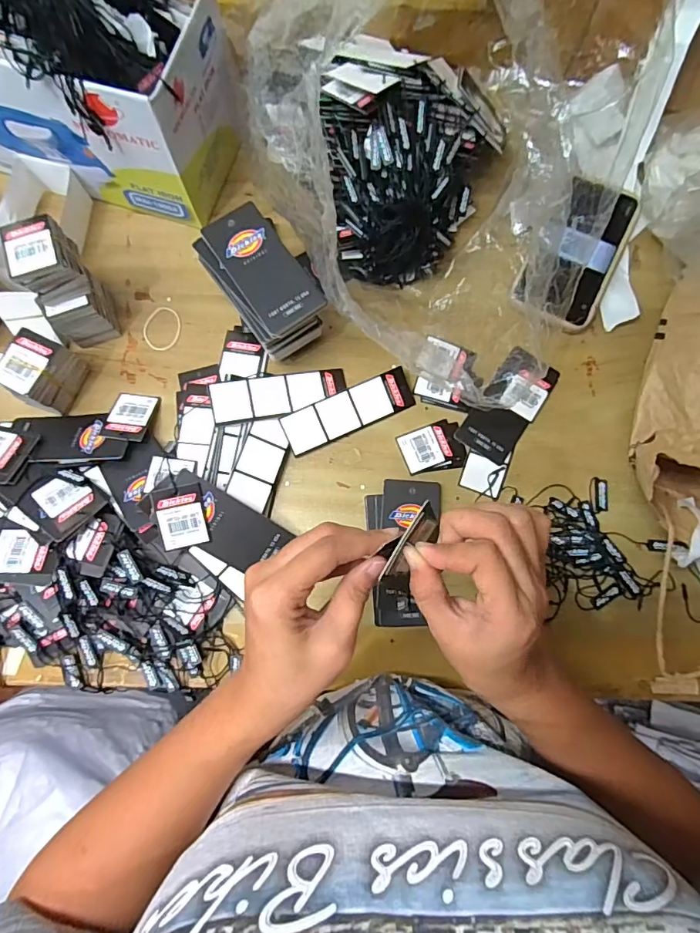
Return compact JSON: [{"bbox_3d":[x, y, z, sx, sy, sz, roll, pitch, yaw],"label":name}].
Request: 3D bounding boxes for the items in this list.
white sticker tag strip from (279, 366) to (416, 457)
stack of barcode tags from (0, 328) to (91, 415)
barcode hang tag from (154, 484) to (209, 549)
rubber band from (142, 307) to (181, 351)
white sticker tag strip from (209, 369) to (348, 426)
[{"bbox_3d":[-0.001,-0.049,0.419,0.119,0.004,0.036,-24,99,-6],"label":"white sticker tag strip"},{"bbox_3d":[-0.262,-0.081,0.402,0.038,0.053,0.057,26,78,6],"label":"stack of barcode tags"},{"bbox_3d":[-0.135,0.040,0.376,0.036,0.004,0.049,-12,94,-12],"label":"barcode hang tag"},{"bbox_3d":[-0.178,-0.130,0.444,0.035,0.004,0.043,17,77,4],"label":"rubber band"},{"bbox_3d":[-0.060,-0.063,0.415,0.119,0.009,0.037,-11,83,-15],"label":"white sticker tag strip"}]

